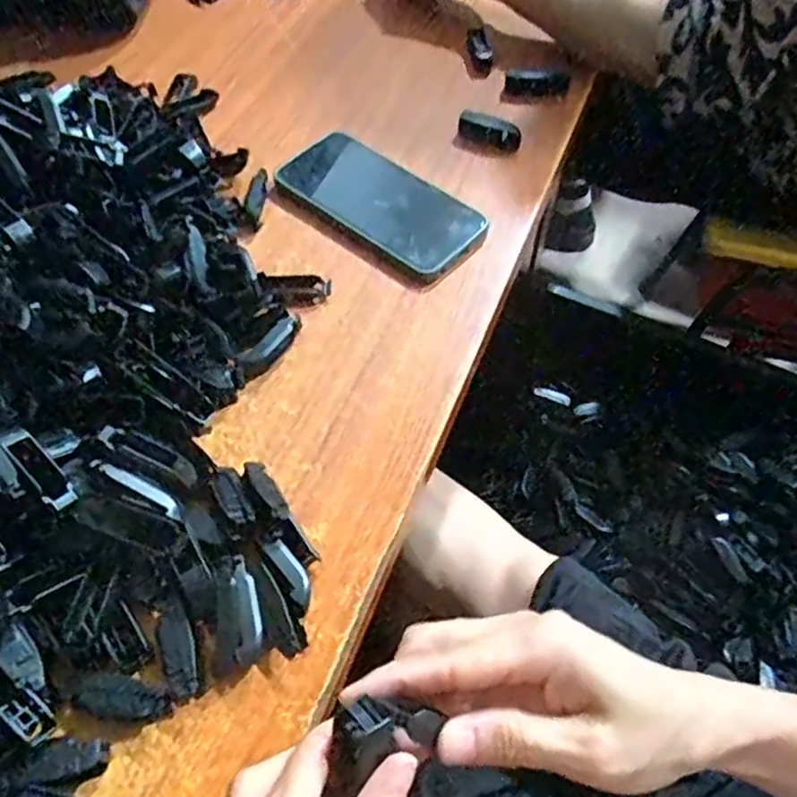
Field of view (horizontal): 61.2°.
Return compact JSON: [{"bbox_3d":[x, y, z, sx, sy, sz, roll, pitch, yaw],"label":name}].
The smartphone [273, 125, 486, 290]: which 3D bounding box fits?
[{"bbox_3d":[-0.014,-0.152,0.513,0.077,0.013,0.166,-39,65,-23],"label":"smartphone"}]

